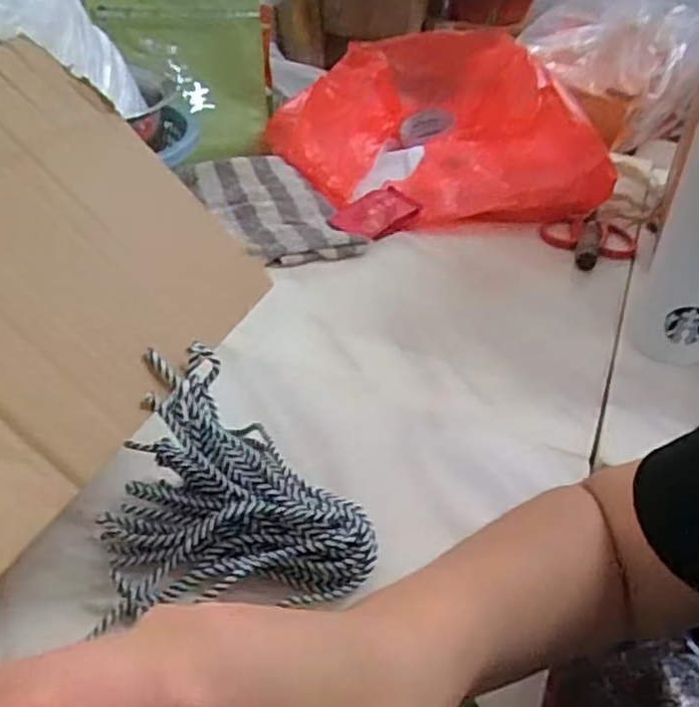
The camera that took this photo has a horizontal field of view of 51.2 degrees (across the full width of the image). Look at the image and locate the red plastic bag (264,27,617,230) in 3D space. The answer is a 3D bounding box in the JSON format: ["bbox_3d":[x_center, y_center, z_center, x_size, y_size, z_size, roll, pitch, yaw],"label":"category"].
[{"bbox_3d":[0.111,-0.301,0.967,0.391,0.160,0.313,-10,37,-21],"label":"red plastic bag"}]

